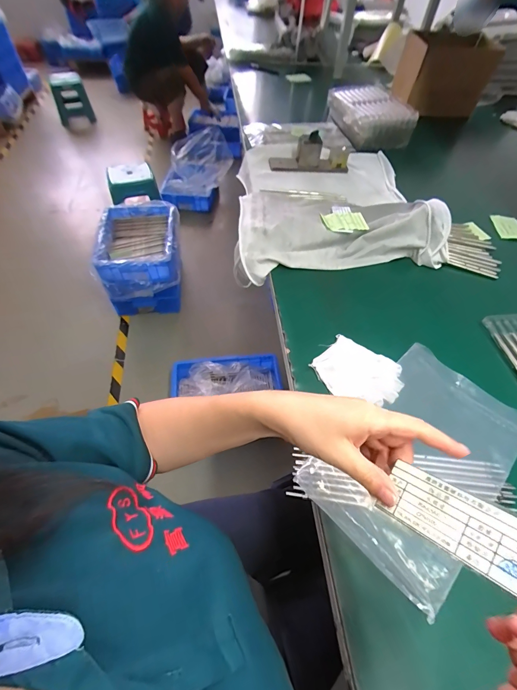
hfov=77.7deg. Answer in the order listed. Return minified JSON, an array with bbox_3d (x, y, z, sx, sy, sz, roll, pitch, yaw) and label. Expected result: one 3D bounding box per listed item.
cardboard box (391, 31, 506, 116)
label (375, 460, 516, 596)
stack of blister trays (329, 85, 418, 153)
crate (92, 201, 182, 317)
[{"bbox_3d":[0.586,-0.861,1.035,0.243,0.185,0.182,-12,56,-11],"label":"cardboard box"},{"bbox_3d":[0.134,0.120,0.222,0.092,0.004,0.040,19,71,49],"label":"label"},{"bbox_3d":[0.335,-0.675,0.963,0.168,0.094,0.218,-11,56,-10],"label":"stack of blister trays"},{"bbox_3d":[-0.499,-0.365,1.432,0.311,0.333,0.390,-7,56,-8],"label":"crate"}]

